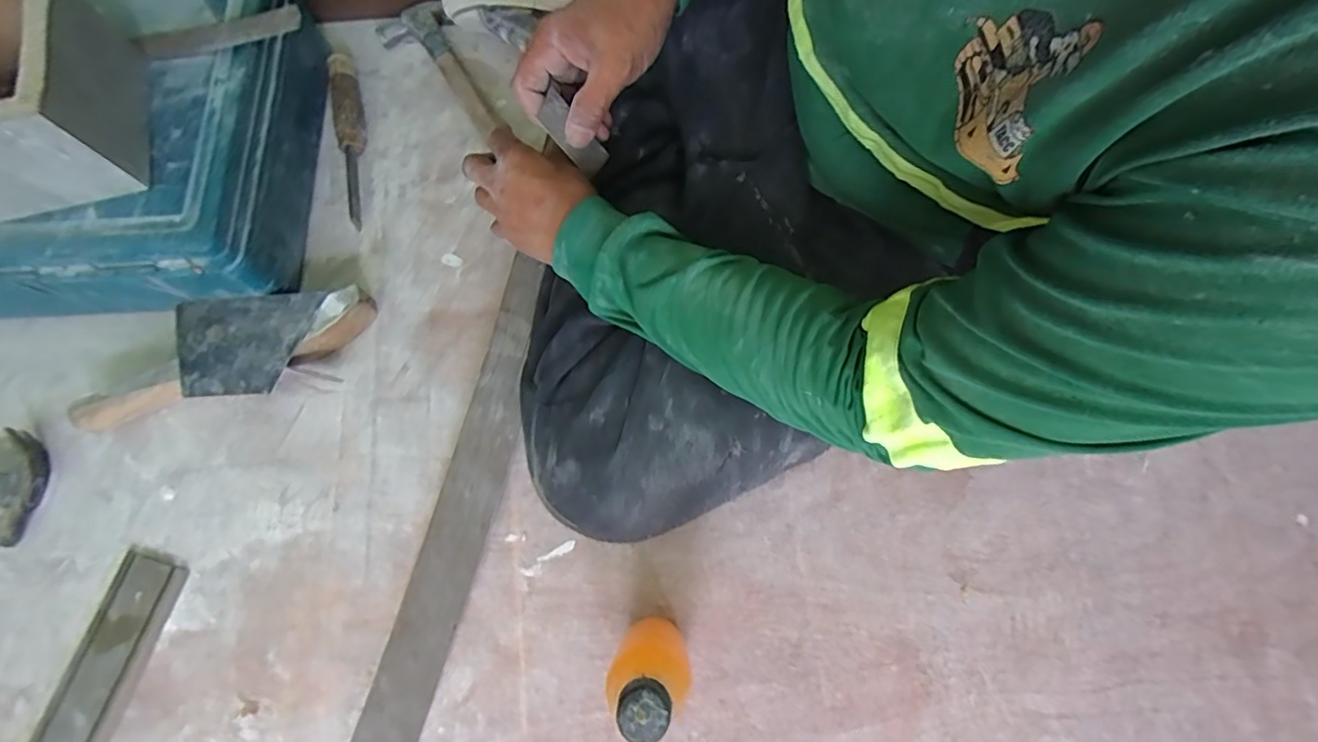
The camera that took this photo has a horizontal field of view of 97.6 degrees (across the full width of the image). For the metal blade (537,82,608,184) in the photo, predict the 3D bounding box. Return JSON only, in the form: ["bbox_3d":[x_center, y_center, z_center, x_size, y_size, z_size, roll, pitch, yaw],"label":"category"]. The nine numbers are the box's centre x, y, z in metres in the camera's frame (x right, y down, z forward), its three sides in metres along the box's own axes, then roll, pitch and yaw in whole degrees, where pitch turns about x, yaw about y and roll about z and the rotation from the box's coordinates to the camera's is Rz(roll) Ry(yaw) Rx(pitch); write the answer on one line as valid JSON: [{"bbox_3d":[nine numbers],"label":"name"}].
[{"bbox_3d":[-0.070,-0.190,0.468,0.006,0.069,0.029,16,70,48],"label":"metal blade"}]

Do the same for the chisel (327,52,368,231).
[{"bbox_3d":[-0.326,-0.245,0.605,0.028,0.026,0.197,-11,74,-3],"label":"chisel"}]

